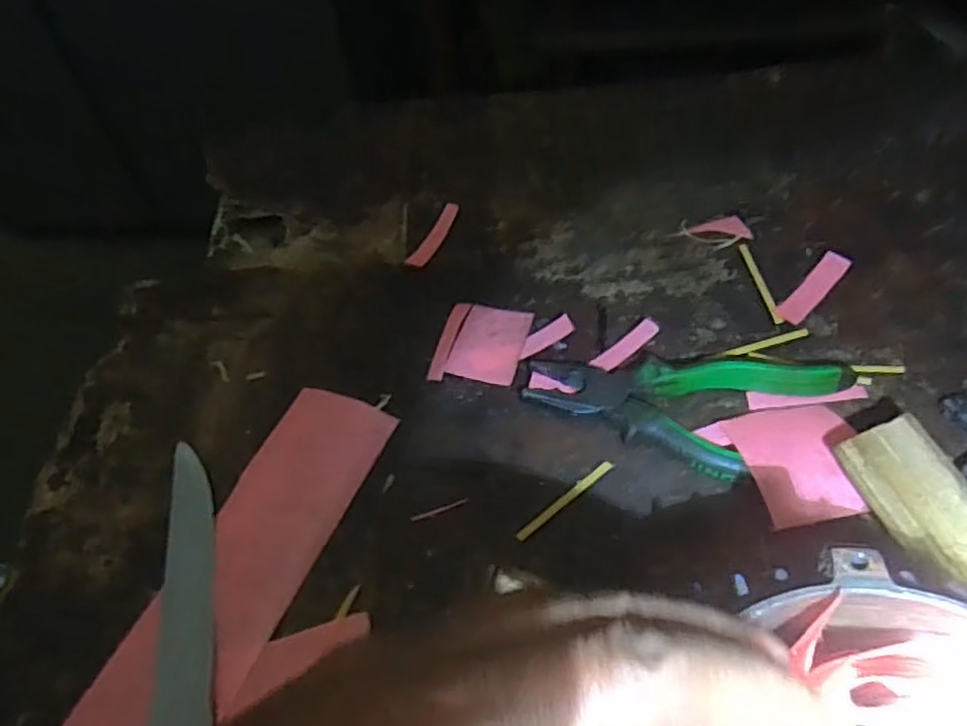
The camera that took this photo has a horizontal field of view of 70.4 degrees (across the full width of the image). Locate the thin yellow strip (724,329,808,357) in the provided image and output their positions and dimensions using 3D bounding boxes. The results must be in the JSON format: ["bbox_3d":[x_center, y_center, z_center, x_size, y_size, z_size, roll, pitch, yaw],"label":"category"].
[{"bbox_3d":[0.191,-0.014,0.459,0.059,0.004,0.007,-17,53,-8],"label":"thin yellow strip"}]

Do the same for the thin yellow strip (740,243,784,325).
[{"bbox_3d":[0.197,-0.057,0.486,0.006,0.004,0.077,-7,52,0],"label":"thin yellow strip"}]

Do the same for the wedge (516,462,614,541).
[{"bbox_3d":[0.048,0.078,0.398,0.073,0.004,0.007,-35,57,-20],"label":"wedge"}]

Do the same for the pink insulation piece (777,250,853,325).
[{"bbox_3d":[0.228,-0.053,0.476,0.070,0.009,0.019,-39,59,-23],"label":"pink insulation piece"}]

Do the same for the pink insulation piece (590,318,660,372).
[{"bbox_3d":[0.095,-0.011,0.453,0.049,0.004,0.013,-37,57,-6],"label":"pink insulation piece"}]

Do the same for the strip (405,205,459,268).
[{"bbox_3d":[-0.038,-0.099,0.538,0.015,0.008,0.068,21,57,20],"label":"strip"}]

